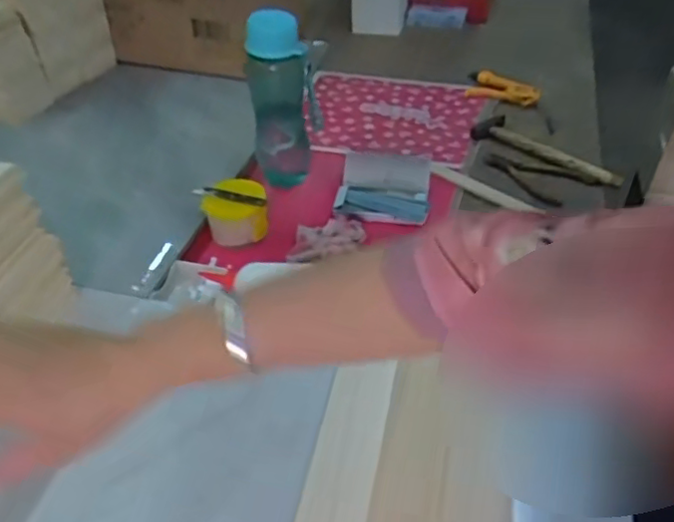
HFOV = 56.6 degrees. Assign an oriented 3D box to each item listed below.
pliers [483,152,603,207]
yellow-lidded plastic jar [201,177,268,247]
[{"bbox_3d":[0.286,-0.130,0.908,0.084,0.018,0.161,-26,46,-26],"label":"pliers"},{"bbox_3d":[-0.132,-0.065,0.824,0.082,0.061,0.067,-5,41,-4],"label":"yellow-lidded plastic jar"}]

